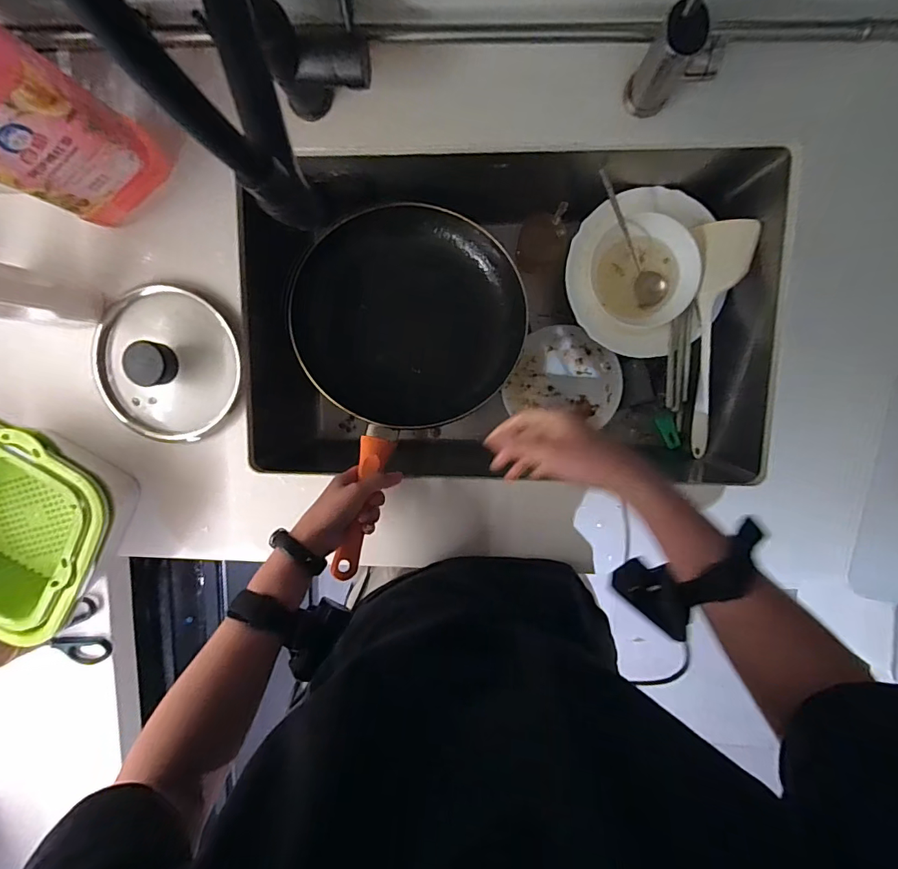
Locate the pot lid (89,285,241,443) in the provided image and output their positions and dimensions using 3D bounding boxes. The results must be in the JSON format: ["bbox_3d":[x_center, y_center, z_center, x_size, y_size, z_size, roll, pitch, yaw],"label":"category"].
[{"bbox_3d":[-0.342,-0.079,0.536,0.176,0.056,0.176,0,98,3],"label":"pot lid"}]

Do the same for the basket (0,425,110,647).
[{"bbox_3d":[-0.499,0.103,0.523,0.218,0.079,0.229,22,98,0],"label":"basket"}]

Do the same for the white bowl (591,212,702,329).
[{"bbox_3d":[0.265,-0.224,0.617,0.148,0.048,0.139,0,98,3],"label":"white bowl"}]

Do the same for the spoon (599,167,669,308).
[{"bbox_3d":[0.241,-0.257,0.596,0.047,0.026,0.187,-33,114,7],"label":"spoon"}]

